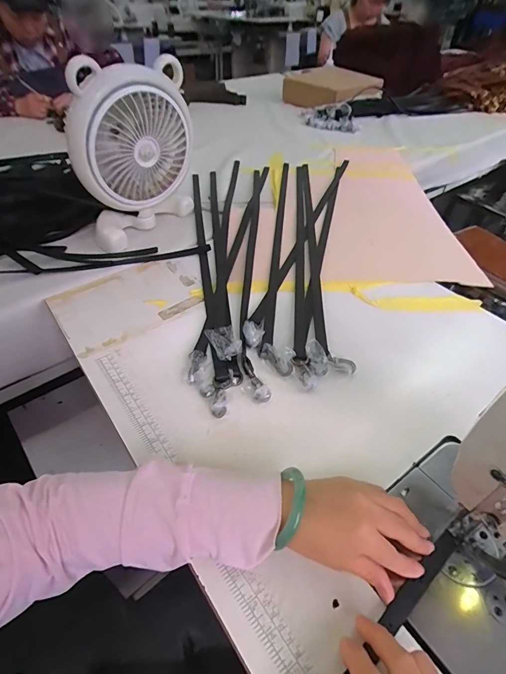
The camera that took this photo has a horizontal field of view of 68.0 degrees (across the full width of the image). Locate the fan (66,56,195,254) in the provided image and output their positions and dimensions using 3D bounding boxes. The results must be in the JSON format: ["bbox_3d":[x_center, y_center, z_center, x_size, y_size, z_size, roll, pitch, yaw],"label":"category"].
[{"bbox_3d":[-0.206,-0.320,0.656,0.101,0.261,0.210,28,51,24],"label":"fan"}]

